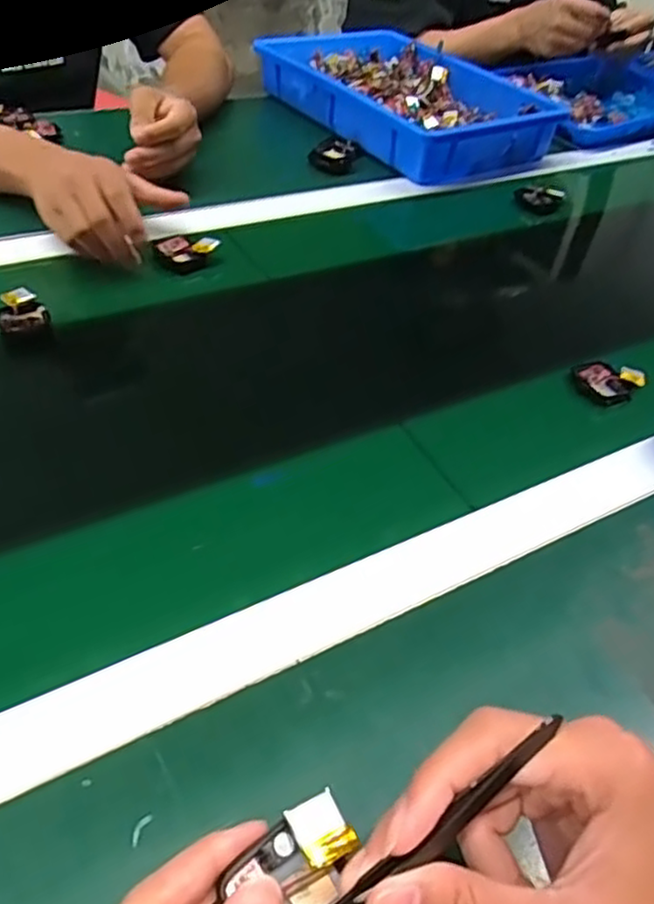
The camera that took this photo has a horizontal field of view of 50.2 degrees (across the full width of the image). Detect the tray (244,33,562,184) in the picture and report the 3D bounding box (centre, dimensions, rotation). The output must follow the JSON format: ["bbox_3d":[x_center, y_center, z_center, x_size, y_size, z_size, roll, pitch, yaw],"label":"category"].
[{"bbox_3d":[0.098,-0.472,0.932,0.248,0.058,0.365,-24,53,-29],"label":"tray"}]

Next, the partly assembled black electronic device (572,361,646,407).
[{"bbox_3d":[0.230,-0.060,0.574,0.043,0.021,0.049,-25,53,-28],"label":"partly assembled black electronic device"}]

